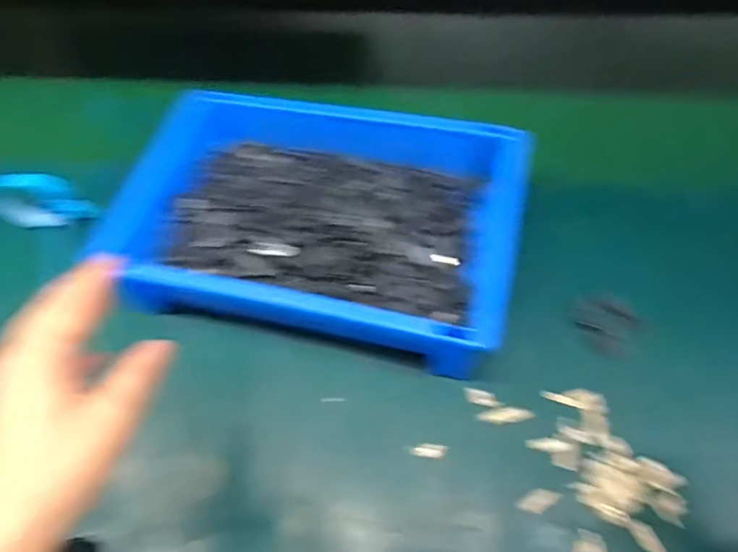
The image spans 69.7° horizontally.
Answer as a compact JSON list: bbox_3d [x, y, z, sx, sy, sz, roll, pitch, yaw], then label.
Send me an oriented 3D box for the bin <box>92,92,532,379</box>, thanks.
[{"bbox_3d":[-0.049,-0.055,0.446,0.335,0.066,0.223,13,59,12],"label":"bin"}]

